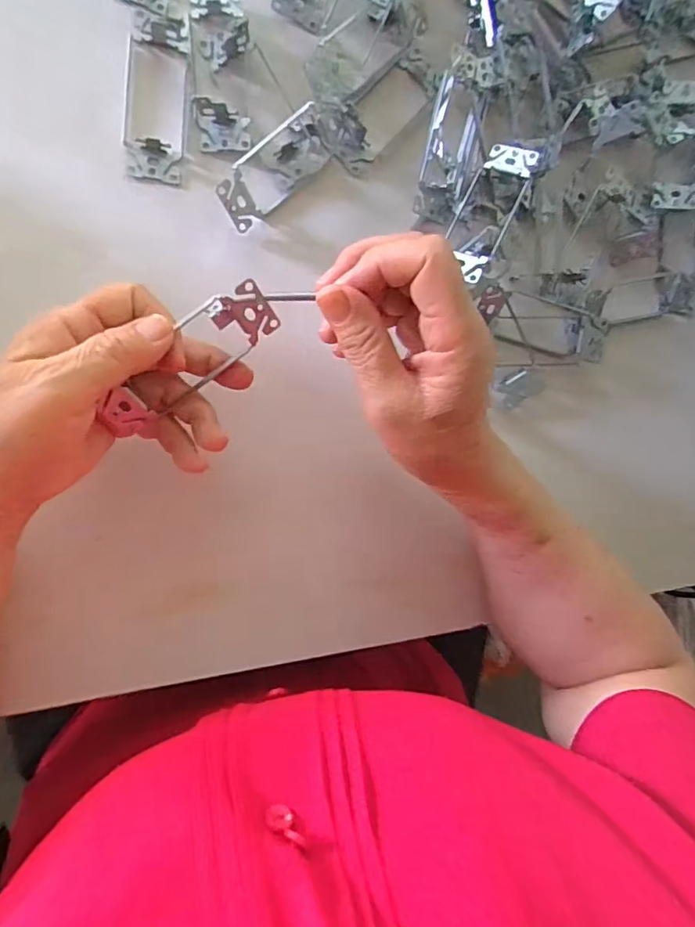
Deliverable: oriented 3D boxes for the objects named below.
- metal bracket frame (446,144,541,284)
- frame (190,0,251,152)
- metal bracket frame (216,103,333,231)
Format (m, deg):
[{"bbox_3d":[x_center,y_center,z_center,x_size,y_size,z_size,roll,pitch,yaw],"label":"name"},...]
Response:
[{"bbox_3d":[0.099,-0.174,0.380,0.040,0.025,0.109,24,83,19],"label":"metal bracket frame"},{"bbox_3d":[-0.083,-0.261,0.343,0.035,0.020,0.105,-3,91,-14],"label":"frame"},{"bbox_3d":[-0.049,-0.197,0.349,0.090,0.026,0.035,-45,100,-10],"label":"metal bracket frame"}]

